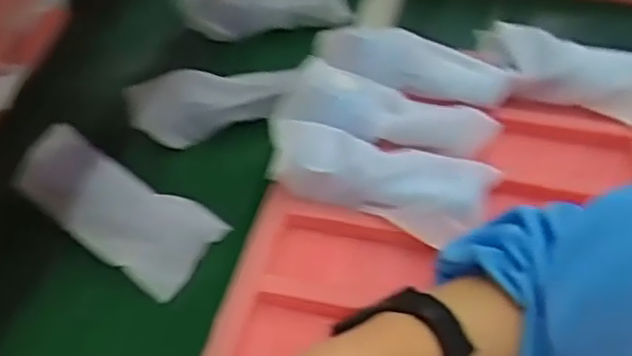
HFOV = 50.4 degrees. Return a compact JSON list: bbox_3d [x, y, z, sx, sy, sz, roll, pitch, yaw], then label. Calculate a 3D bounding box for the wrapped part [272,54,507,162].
[{"bbox_3d":[0.067,-0.064,0.624,0.195,0.029,0.067,13,47,-8],"label":"wrapped part"}]

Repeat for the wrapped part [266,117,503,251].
[{"bbox_3d":[0.055,-0.007,0.580,0.181,0.052,0.082,18,51,19],"label":"wrapped part"}]

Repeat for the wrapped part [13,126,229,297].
[{"bbox_3d":[-0.181,0.023,0.597,0.192,0.028,0.083,32,55,11],"label":"wrapped part"}]

